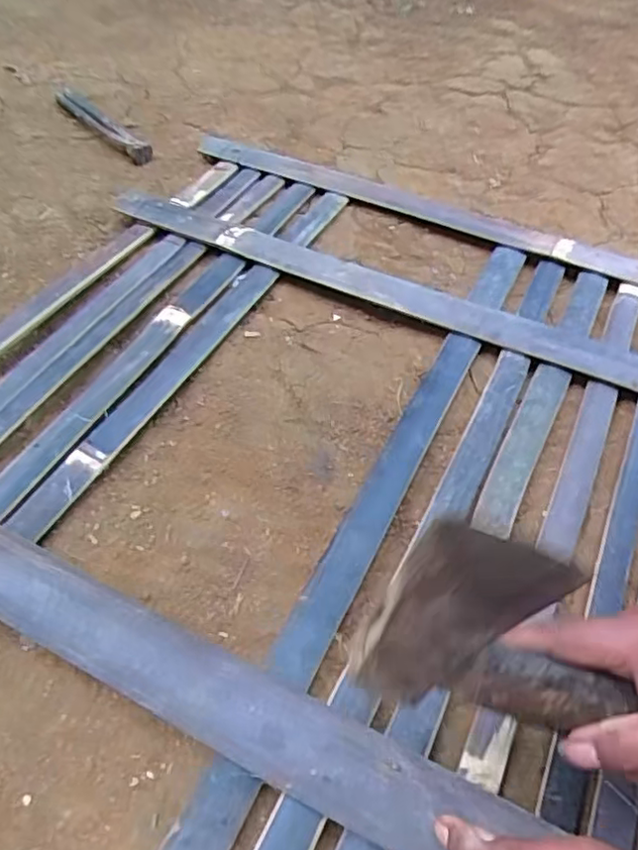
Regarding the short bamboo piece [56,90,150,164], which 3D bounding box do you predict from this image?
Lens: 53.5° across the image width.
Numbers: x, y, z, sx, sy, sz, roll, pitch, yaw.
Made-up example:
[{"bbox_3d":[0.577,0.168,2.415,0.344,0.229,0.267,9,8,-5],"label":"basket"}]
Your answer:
[{"bbox_3d":[-0.291,-0.403,0.851,0.028,0.019,0.209,-34,59,-27],"label":"short bamboo piece"}]

